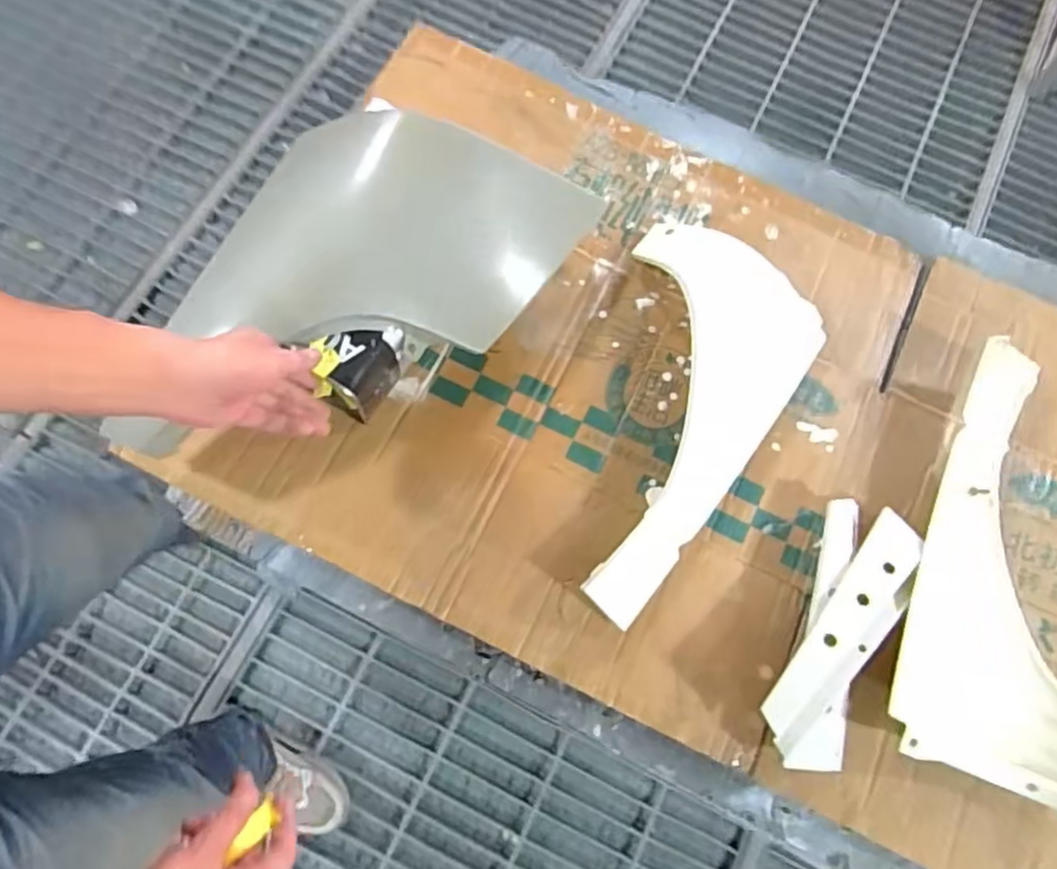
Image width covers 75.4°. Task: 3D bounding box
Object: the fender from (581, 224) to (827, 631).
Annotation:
[{"bbox_3d":[0.174,-0.013,0.677,0.190,0.053,0.405,16,74,2],"label":"fender"}]

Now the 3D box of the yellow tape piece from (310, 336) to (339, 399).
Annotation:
[{"bbox_3d":[-0.173,-0.057,0.587,0.019,0.017,0.052,4,110,0],"label":"yellow tape piece"}]

